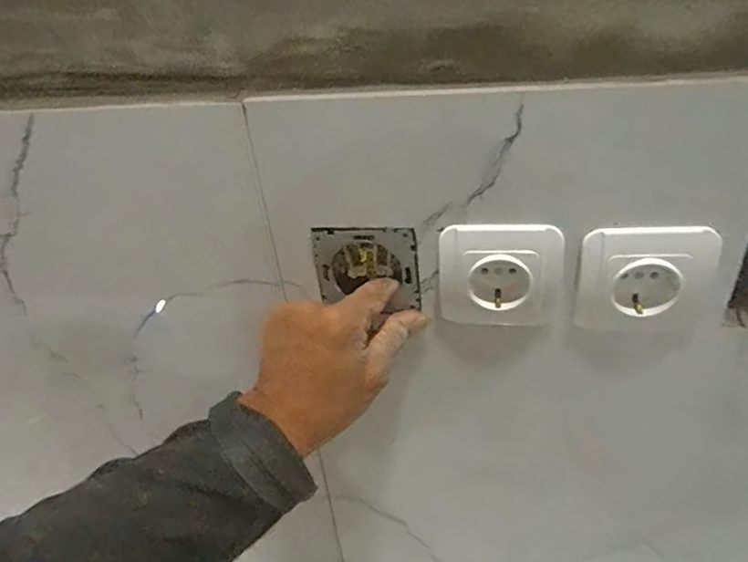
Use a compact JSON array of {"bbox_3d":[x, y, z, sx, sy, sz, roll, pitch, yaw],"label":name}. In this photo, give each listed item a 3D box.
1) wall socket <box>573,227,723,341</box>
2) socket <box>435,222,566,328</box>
[{"bbox_3d":[0.175,0.001,0.353,0.081,0.081,0.022,4,35,14],"label":"wall socket"},{"bbox_3d":[0.084,-0.005,0.367,0.078,0.073,0.021,0,34,8],"label":"socket"}]

